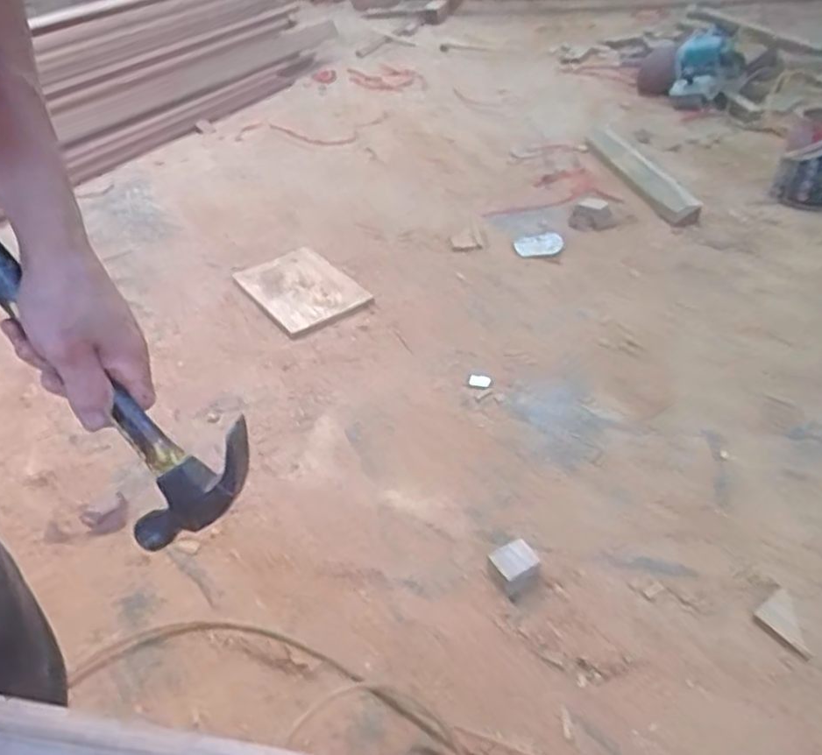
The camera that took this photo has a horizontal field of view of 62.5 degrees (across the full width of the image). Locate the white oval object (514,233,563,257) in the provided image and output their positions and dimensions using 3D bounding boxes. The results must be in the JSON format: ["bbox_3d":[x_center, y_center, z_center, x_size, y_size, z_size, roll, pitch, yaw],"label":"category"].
[{"bbox_3d":[0.312,-0.324,1.655,0.107,0.021,0.072,-4,40,1],"label":"white oval object"}]

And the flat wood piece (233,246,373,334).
[{"bbox_3d":[-0.255,-0.209,1.542,0.198,0.024,0.290,-29,49,-22],"label":"flat wood piece"}]

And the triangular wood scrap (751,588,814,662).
[{"bbox_3d":[0.463,0.309,0.856,0.051,0.011,0.094,-1,41,5],"label":"triangular wood scrap"}]

